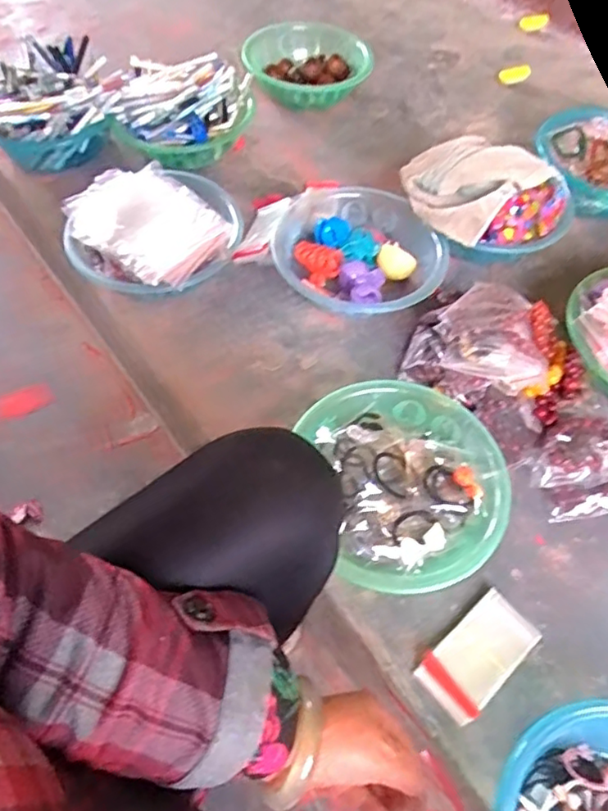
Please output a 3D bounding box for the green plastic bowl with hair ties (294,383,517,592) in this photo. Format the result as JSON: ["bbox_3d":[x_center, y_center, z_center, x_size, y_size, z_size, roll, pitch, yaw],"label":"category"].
[{"bbox_3d":[0.117,0.086,0.653,0.226,0.070,0.240,-9,60,-9],"label":"green plastic bowl with hair ties"}]

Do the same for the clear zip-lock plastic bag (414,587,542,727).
[{"bbox_3d":[0.176,0.250,0.589,0.122,0.016,0.066,-36,67,-22],"label":"clear zip-lock plastic bag"}]

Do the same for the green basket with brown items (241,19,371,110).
[{"bbox_3d":[-0.002,-0.621,1.079,0.236,0.075,0.213,-29,64,-19],"label":"green basket with brown items"}]

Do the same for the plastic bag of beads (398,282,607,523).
[{"bbox_3d":[0.275,-0.025,0.710,0.167,0.103,0.324,-33,66,-21],"label":"plastic bag of beads"}]

